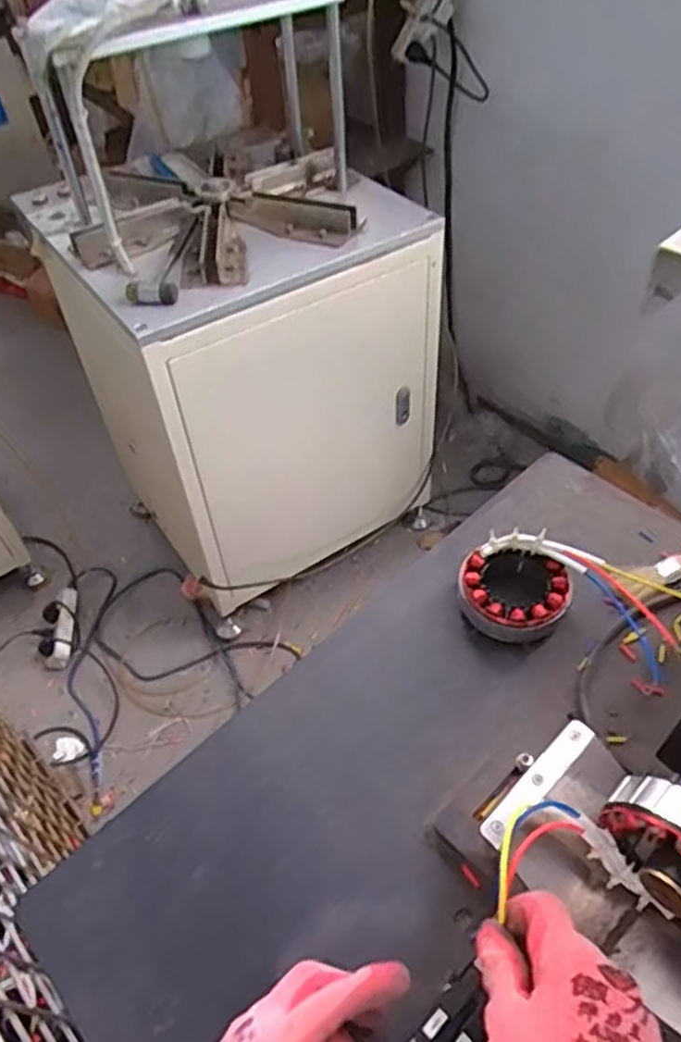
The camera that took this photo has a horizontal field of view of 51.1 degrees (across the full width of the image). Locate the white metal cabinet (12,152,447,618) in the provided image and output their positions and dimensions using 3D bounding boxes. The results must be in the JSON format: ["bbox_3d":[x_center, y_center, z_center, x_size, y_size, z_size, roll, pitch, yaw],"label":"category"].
[{"bbox_3d":[-0.176,-0.303,1.434,0.545,0.682,0.499,-29,53,-19],"label":"white metal cabinet"}]

